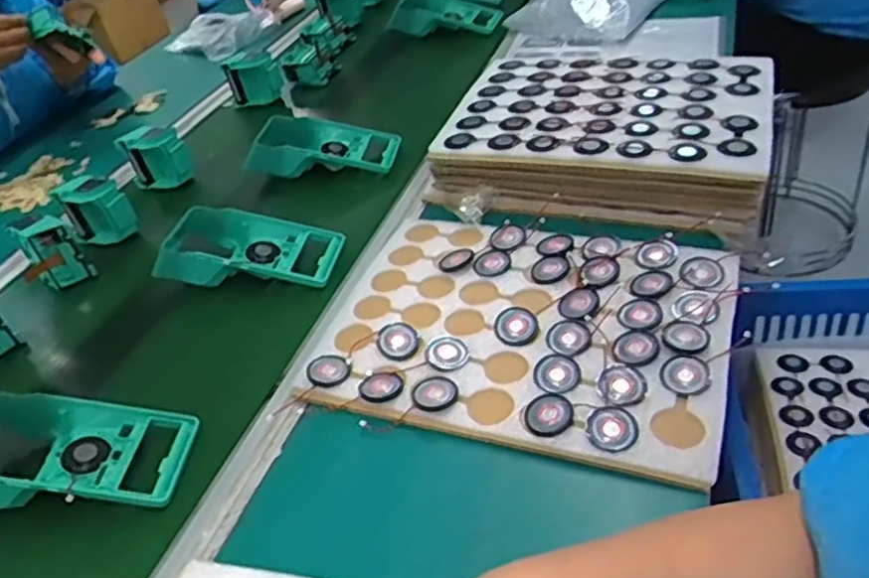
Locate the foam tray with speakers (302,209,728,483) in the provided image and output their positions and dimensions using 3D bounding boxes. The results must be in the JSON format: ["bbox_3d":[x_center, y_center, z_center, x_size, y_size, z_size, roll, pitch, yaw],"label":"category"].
[{"bbox_3d":[0.077,0.024,0.578,0.311,0.030,0.244,7,43,22],"label":"foam tray with speakers"}]

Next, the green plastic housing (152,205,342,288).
[{"bbox_3d":[-0.190,-0.038,0.722,0.183,0.064,0.093,-2,40,12],"label":"green plastic housing"}]

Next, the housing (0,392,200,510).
[{"bbox_3d":[-0.284,0.125,0.534,0.183,0.043,0.088,-4,40,8],"label":"housing"}]

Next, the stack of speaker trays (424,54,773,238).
[{"bbox_3d":[0.186,-0.185,0.760,0.331,0.083,0.277,5,42,19],"label":"stack of speaker trays"}]

